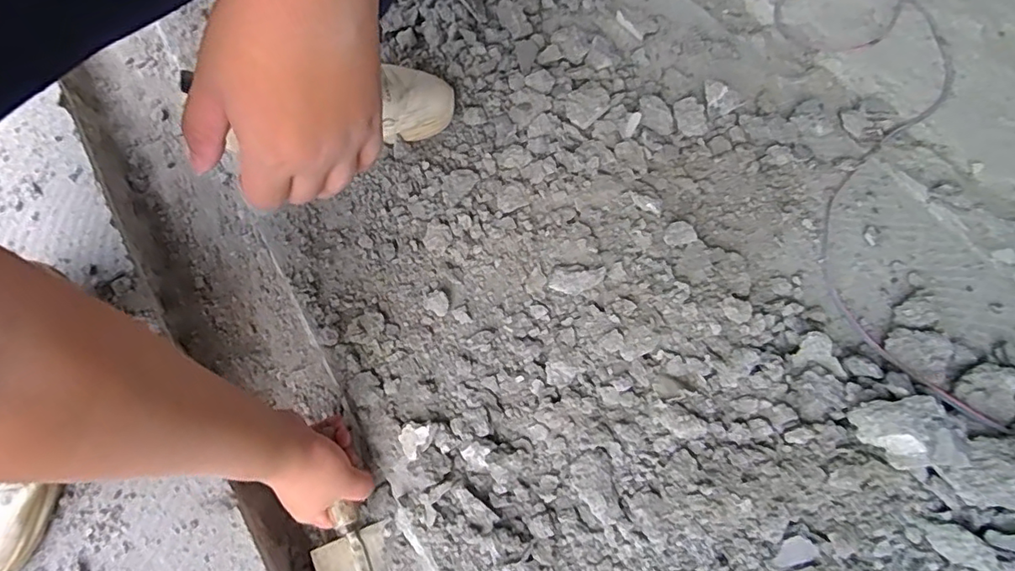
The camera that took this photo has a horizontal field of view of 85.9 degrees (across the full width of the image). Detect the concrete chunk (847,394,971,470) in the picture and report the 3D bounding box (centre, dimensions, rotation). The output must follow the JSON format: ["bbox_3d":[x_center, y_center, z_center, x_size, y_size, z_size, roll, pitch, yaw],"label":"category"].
[{"bbox_3d":[0.355,0.130,0.484,0.077,0.040,0.057,1,65,-1],"label":"concrete chunk"}]

